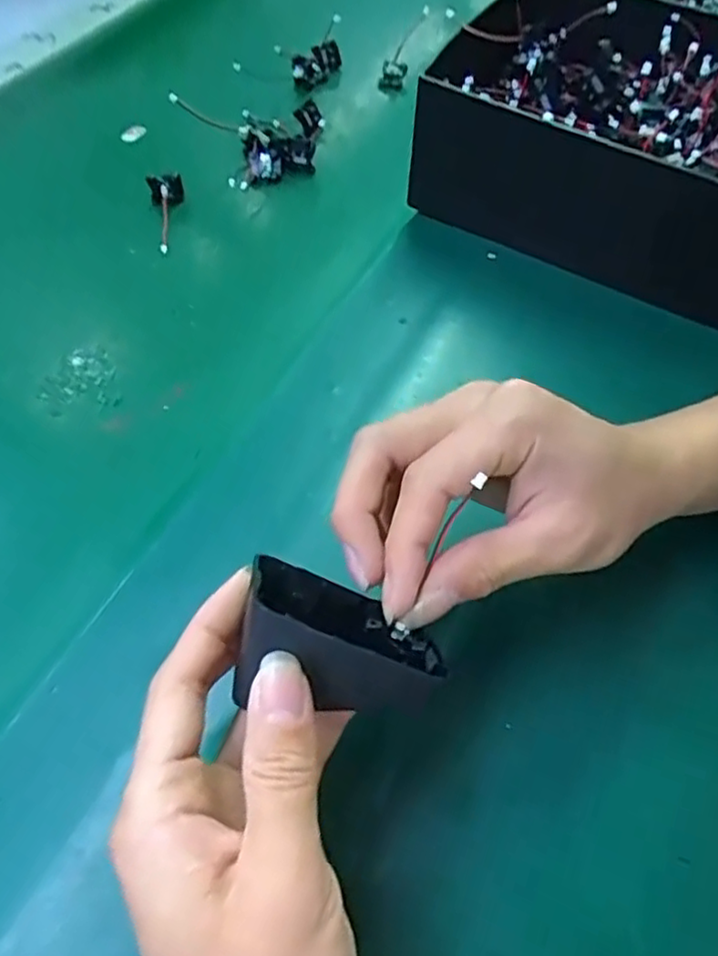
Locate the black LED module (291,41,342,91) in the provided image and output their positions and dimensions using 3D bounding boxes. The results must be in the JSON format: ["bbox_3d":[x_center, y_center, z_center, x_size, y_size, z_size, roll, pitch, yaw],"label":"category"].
[{"bbox_3d":[-0.038,-0.366,0.597,0.020,0.024,0.055,26,60,17],"label":"black LED module"}]

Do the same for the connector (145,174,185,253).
[{"bbox_3d":[-0.132,-0.185,0.475,0.024,0.022,0.067,-12,57,-8],"label":"connector"}]

